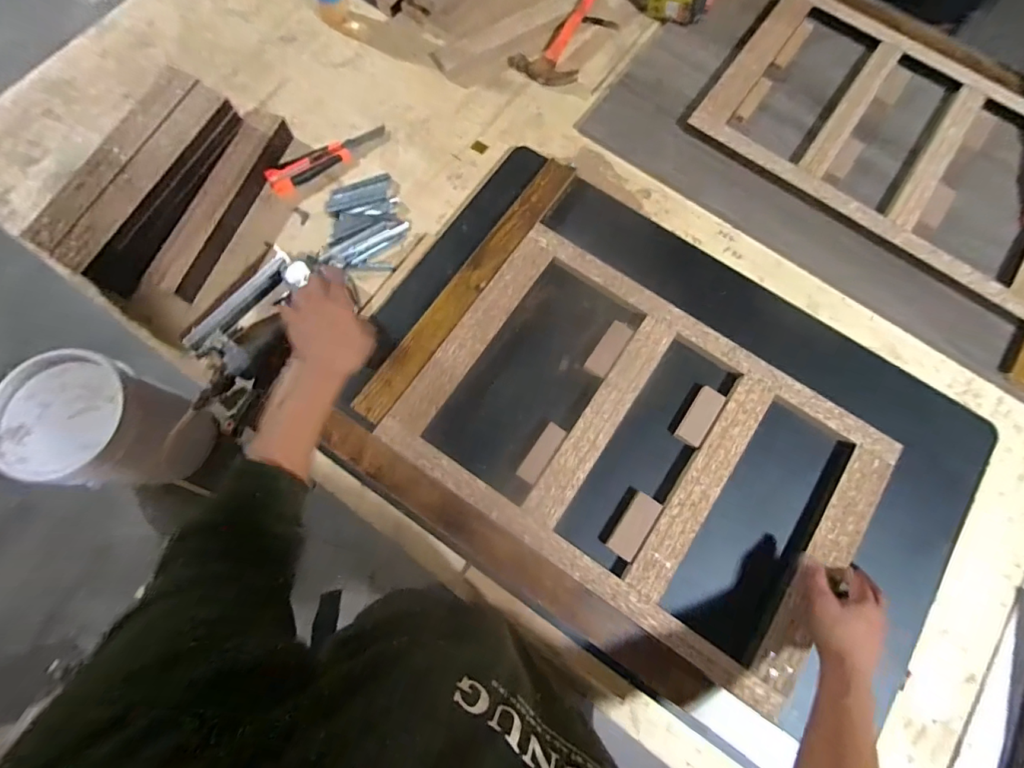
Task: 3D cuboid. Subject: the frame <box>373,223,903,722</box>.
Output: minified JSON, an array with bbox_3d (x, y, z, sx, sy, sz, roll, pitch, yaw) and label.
[{"bbox_3d":[0.167,0.073,0.595,0.564,0.018,0.372,34,78,7],"label":"frame"}]

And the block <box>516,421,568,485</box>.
[{"bbox_3d":[0.038,0.087,0.589,0.026,0.010,0.080,34,78,7],"label":"block"}]

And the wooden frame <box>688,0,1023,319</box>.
[{"bbox_3d":[0.611,-0.386,0.734,0.565,0.040,0.363,35,78,8],"label":"wooden frame"}]

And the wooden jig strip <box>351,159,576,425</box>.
[{"bbox_3d":[-0.056,-0.142,0.658,0.046,0.034,0.466,33,78,7],"label":"wooden jig strip"}]

